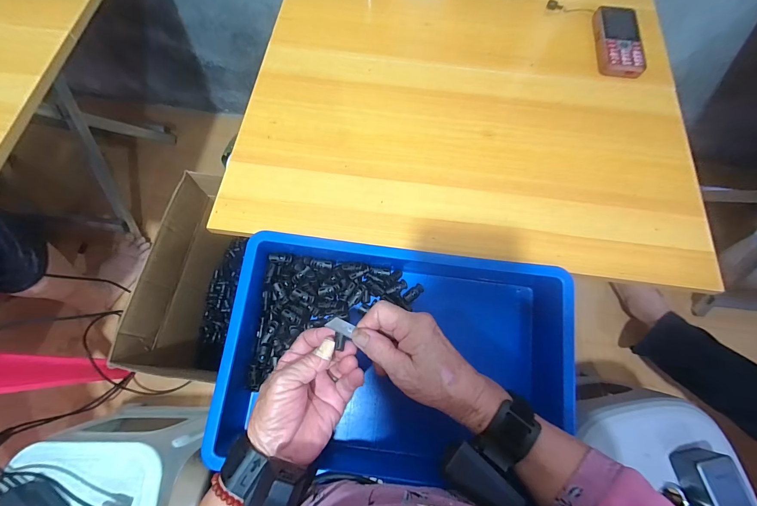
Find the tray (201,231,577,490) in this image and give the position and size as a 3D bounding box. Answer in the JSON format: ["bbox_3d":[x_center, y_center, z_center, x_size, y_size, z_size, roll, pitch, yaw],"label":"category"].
[{"bbox_3d":[0.021,0.124,0.376,0.361,0.096,0.247,7,70,2],"label":"tray"}]

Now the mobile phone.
[{"bbox_3d":[0.362,-0.320,0.489,0.061,0.018,0.132,7,70,2],"label":"mobile phone"}]

